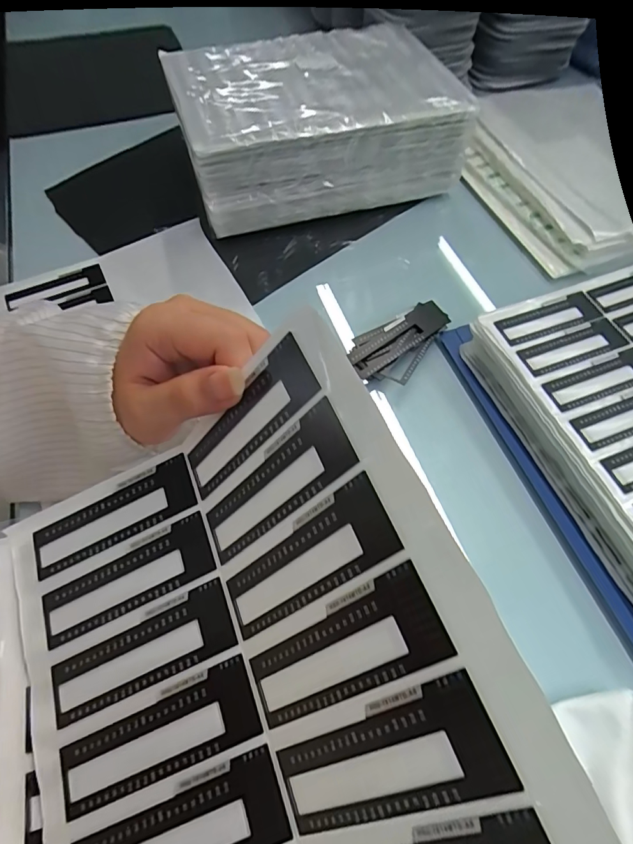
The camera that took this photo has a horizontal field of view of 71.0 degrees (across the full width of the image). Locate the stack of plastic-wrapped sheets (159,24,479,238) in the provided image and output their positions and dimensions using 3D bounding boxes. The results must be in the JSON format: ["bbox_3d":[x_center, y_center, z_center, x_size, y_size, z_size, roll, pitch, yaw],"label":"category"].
[{"bbox_3d":[0.000,-0.311,0.464,0.272,0.093,0.180,-13,61,-8],"label":"stack of plastic-wrapped sheets"}]

